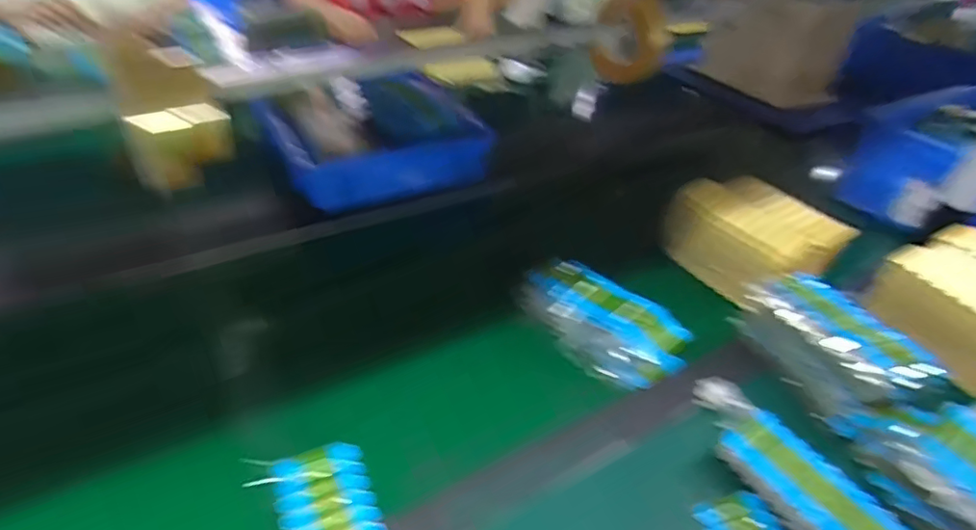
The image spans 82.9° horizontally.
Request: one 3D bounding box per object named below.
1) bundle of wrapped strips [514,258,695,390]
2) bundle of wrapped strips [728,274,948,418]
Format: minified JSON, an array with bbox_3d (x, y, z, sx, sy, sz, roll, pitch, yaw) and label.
[{"bbox_3d":[0.123,0.063,0.628,0.100,0.046,0.186,-28,49,-35],"label":"bundle of wrapped strips"},{"bbox_3d":[0.365,0.081,0.592,0.089,0.072,0.168,-9,41,-17],"label":"bundle of wrapped strips"}]

